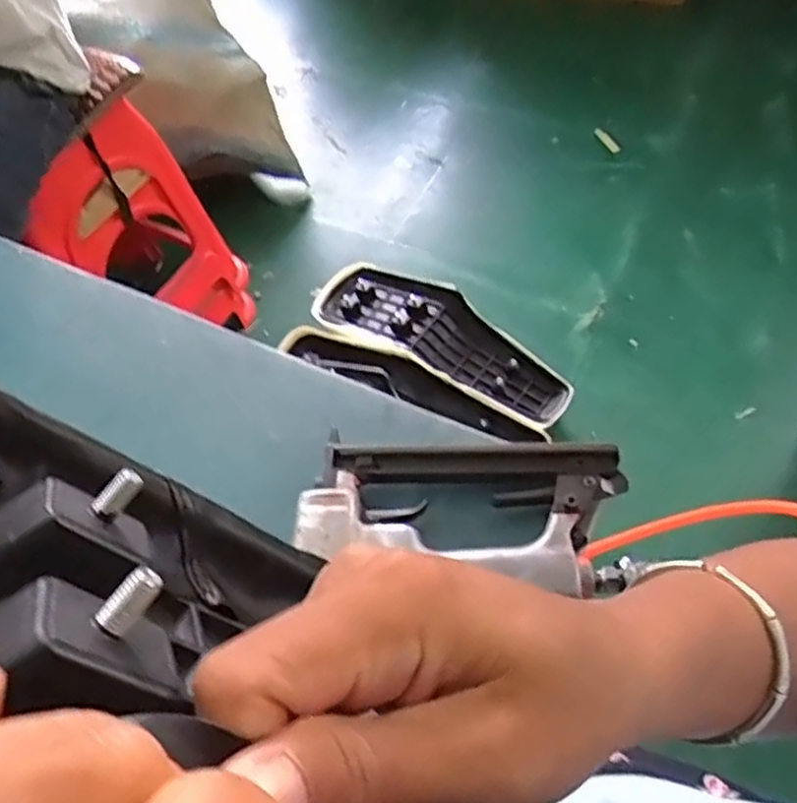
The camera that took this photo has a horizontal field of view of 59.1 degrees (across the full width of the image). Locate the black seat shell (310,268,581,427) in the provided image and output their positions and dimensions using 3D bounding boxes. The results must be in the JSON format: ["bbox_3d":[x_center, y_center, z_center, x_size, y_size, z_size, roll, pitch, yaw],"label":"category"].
[{"bbox_3d":[0.070,-0.114,1.347,0.535,0.106,0.173,32,65,22],"label":"black seat shell"}]

